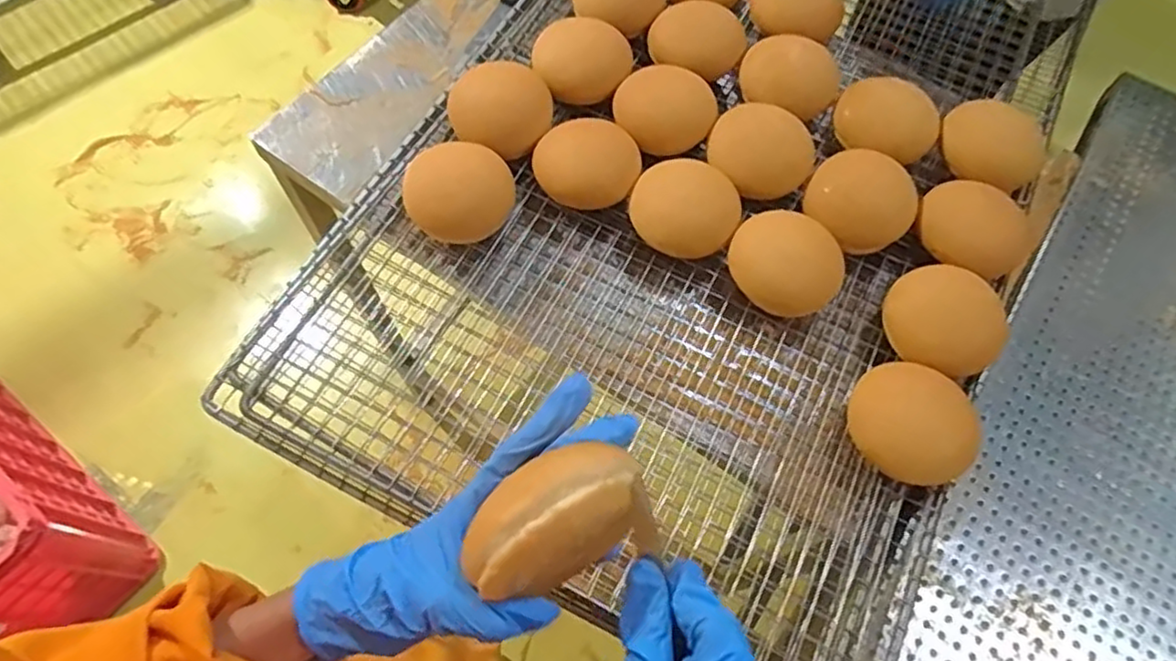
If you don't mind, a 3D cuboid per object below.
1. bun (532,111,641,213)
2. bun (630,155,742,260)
[{"bbox_3d":[-0.001,-0.152,0.647,0.094,0.047,0.092,1,66,-2],"label":"bun"},{"bbox_3d":[0.087,-0.109,0.625,0.097,0.056,0.078,20,67,5],"label":"bun"}]

